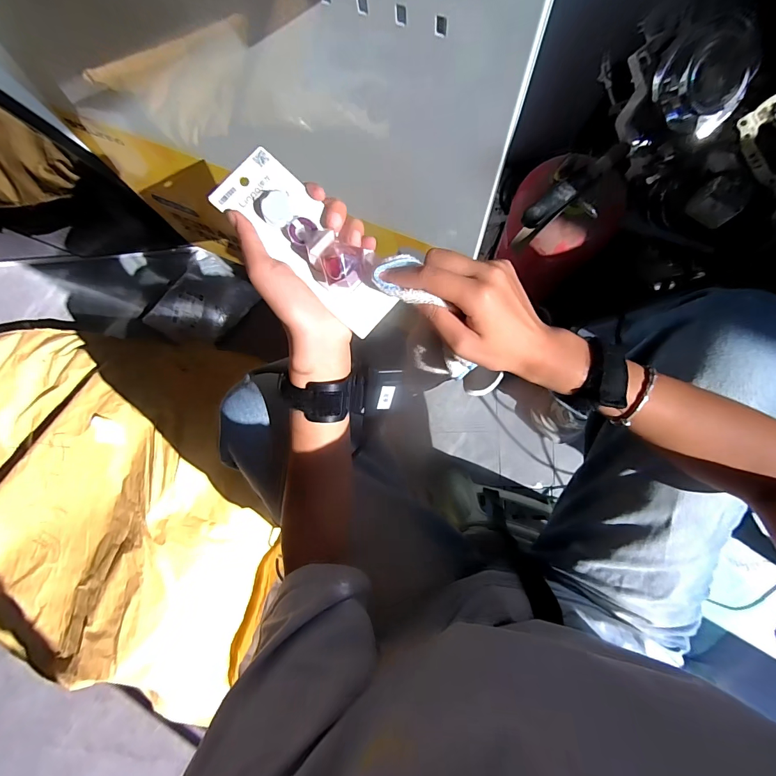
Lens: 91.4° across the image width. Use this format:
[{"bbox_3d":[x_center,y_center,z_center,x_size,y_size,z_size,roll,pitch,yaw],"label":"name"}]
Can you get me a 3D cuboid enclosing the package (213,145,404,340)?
[{"bbox_3d":[-0.061,-0.113,0.297,0.054,0.029,0.162,-43,87,5],"label":"package"}]

